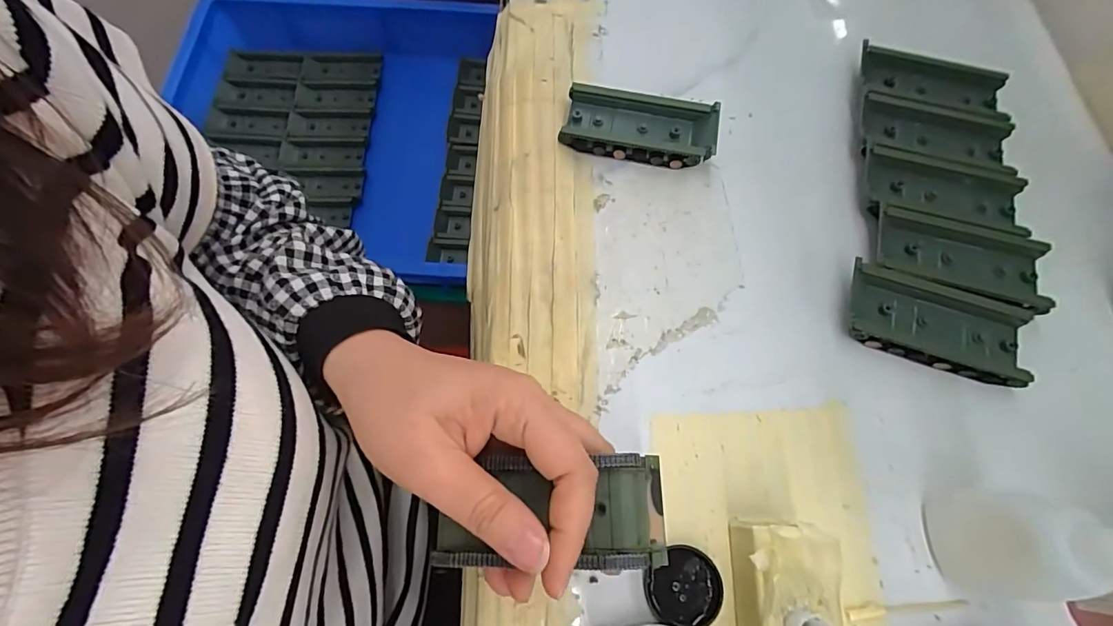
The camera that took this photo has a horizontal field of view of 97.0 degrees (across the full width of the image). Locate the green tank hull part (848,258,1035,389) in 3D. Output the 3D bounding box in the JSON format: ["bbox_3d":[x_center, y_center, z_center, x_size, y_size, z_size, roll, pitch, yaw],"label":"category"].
[{"bbox_3d":[0.211,0.006,0.276,0.093,0.016,0.044,18,71,8],"label":"green tank hull part"}]

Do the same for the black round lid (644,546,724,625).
[{"bbox_3d":[0.061,0.131,0.234,0.035,0.006,0.032,0,69,1],"label":"black round lid"}]

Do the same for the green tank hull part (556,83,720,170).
[{"bbox_3d":[0.055,-0.123,0.326,0.097,0.017,0.044,12,70,5],"label":"green tank hull part"}]

